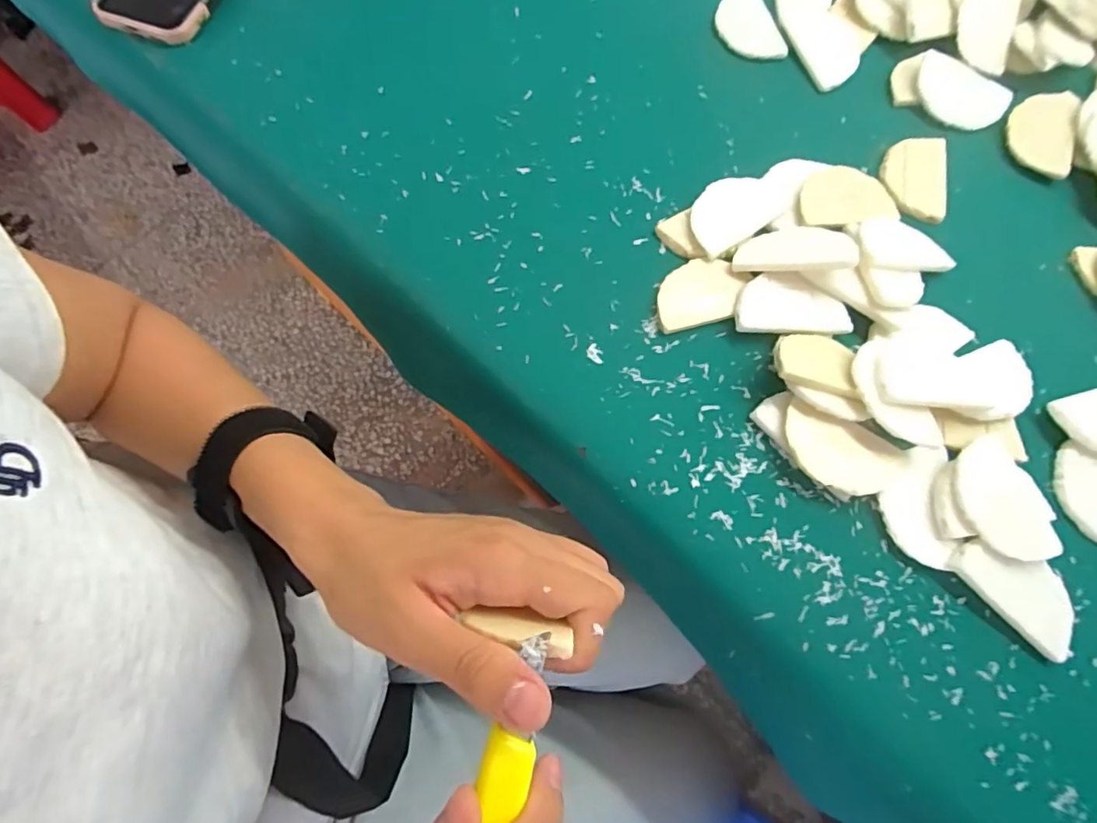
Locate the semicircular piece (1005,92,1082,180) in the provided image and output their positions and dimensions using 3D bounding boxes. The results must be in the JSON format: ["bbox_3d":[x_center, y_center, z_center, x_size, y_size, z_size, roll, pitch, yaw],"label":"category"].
[{"bbox_3d":[0.350,-0.201,0.399,0.043,0.012,0.069,18,73,6],"label":"semicircular piece"}]

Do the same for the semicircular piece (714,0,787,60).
[{"bbox_3d":[0.152,-0.298,0.433,0.043,0.005,0.074,-11,73,-4],"label":"semicircular piece"}]

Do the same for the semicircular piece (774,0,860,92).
[{"bbox_3d":[0.208,-0.309,0.441,0.047,0.006,0.136,-10,72,-3],"label":"semicircular piece"}]

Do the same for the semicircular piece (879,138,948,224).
[{"bbox_3d":[0.254,-0.165,0.390,0.043,0.004,0.069,14,73,4],"label":"semicircular piece"}]

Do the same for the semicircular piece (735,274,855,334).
[{"bbox_3d":[0.151,-0.064,0.349,0.067,0.007,0.036,5,72,2],"label":"semicircular piece"}]

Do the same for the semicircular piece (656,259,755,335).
[{"bbox_3d":[0.097,-0.076,0.357,0.059,0.008,0.043,-15,73,-5],"label":"semicircular piece"}]

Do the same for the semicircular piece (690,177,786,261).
[{"bbox_3d":[0.123,-0.134,0.377,0.071,0.008,0.044,-33,75,-10],"label":"semicircular piece"}]

